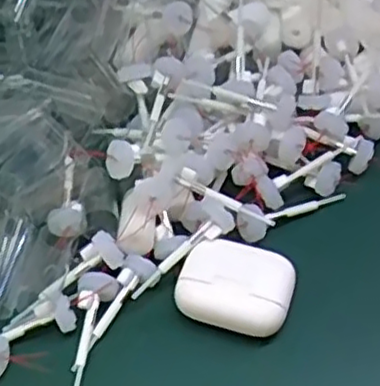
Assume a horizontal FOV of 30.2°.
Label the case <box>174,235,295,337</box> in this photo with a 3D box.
[{"bbox_3d":[0.024,0.047,0.364,0.056,0.022,0.045,15,53,13],"label":"case"}]

